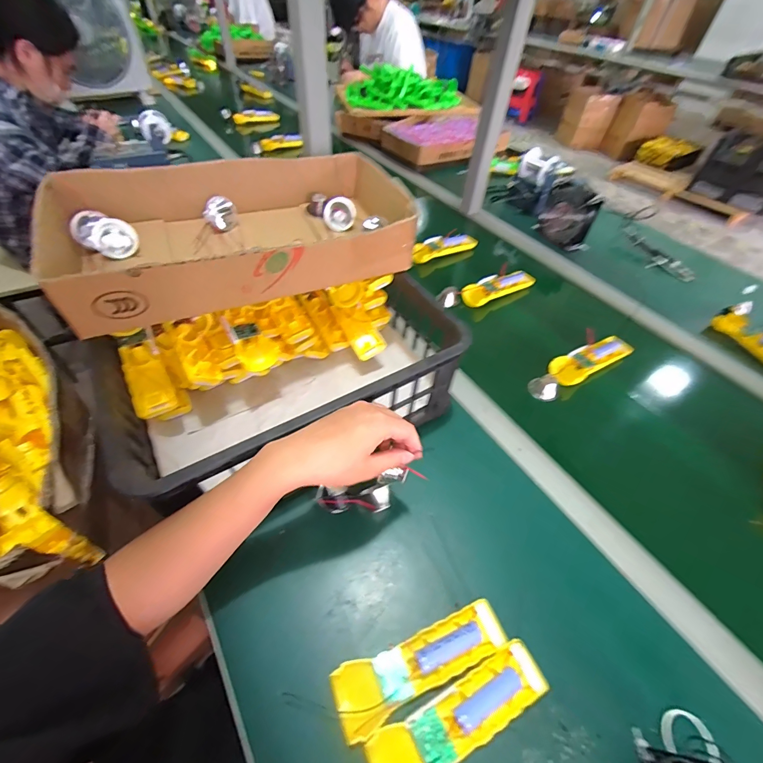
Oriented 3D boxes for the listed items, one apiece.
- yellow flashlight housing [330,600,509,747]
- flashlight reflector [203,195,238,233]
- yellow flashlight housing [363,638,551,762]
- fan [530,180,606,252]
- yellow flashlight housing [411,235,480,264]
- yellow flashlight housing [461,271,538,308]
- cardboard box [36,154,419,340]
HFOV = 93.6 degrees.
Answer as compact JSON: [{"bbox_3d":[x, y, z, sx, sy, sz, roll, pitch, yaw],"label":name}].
[{"bbox_3d":[0.040,0.264,0.337,0.165,0.034,0.048,-16,53,-16],"label":"yellow flashlight housing"},{"bbox_3d":[-0.236,-0.241,0.520,0.030,0.043,0.047,22,53,14],"label":"flashlight reflector"},{"bbox_3d":[0.070,0.295,0.313,0.166,0.033,0.049,-19,54,-18],"label":"yellow flashlight housing"},{"bbox_3d":[0.441,-0.390,0.852,0.046,0.128,0.128,-30,58,-25],"label":"fan"},{"bbox_3d":[0.136,-0.310,0.824,0.178,0.024,0.053,-23,56,-21],"label":"yellow flashlight housing"},{"bbox_3d":[0.238,-0.193,0.737,0.158,0.033,0.050,-22,55,-20],"label":"yellow flashlight housing"},{"bbox_3d":[-0.173,-0.207,0.481,0.429,0.091,0.226,-19,54,-18],"label":"cardboard box"}]

